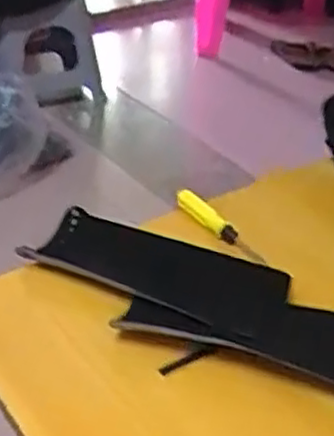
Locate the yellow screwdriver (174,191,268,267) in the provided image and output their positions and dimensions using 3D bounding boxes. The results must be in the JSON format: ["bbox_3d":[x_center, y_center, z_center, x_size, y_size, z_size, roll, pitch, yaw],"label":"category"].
[{"bbox_3d":[0.042,0.007,0.608,0.017,0.014,0.112,-18,37,-27],"label":"yellow screwdriver"}]

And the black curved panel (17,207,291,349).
[{"bbox_3d":[-0.011,0.038,0.552,0.202,0.018,0.068,15,35,22],"label":"black curved panel"}]

